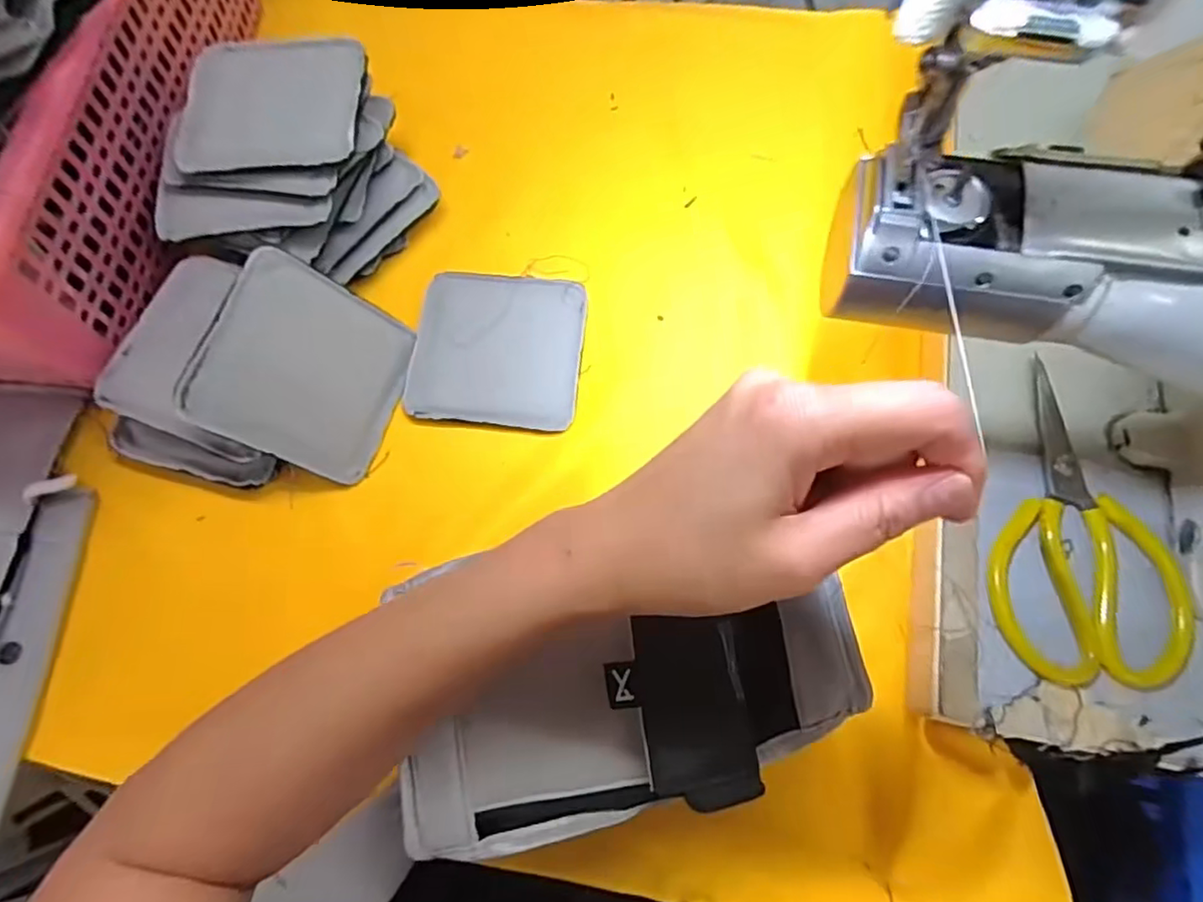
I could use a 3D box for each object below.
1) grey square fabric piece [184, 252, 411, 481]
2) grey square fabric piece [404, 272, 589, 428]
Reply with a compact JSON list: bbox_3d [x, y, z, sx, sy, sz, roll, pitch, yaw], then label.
[{"bbox_3d":[-0.203,-0.057,0.428,0.005,0.122,0.126,5,71,49],"label":"grey square fabric piece"},{"bbox_3d":[-0.080,-0.081,0.477,0.128,0.009,0.125,4,72,4],"label":"grey square fabric piece"}]

